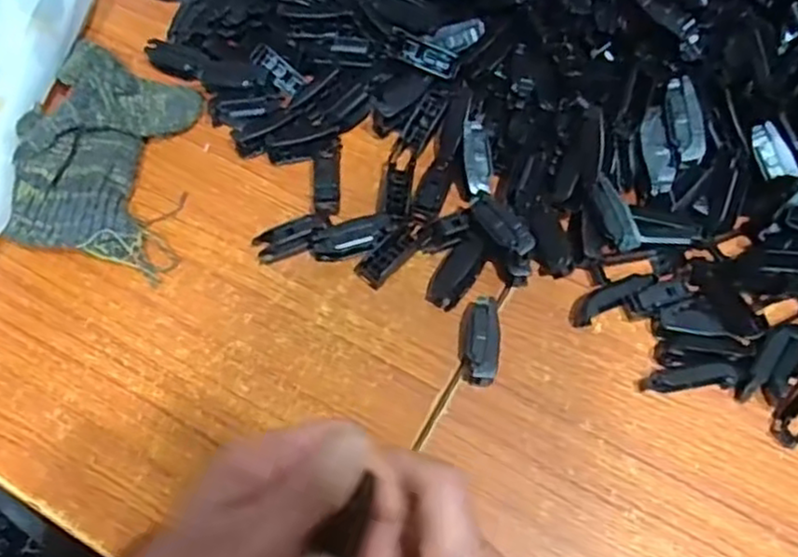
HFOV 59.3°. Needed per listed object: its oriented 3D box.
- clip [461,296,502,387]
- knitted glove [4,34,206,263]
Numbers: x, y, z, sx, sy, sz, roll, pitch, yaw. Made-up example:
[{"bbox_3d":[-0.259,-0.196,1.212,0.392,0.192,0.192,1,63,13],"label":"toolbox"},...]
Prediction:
[{"bbox_3d":[0.046,0.036,0.394,0.020,0.018,0.048,2,64,1],"label":"clip"},{"bbox_3d":[-0.189,-0.082,0.440,0.088,0.042,0.136,10,64,5],"label":"knitted glove"}]

